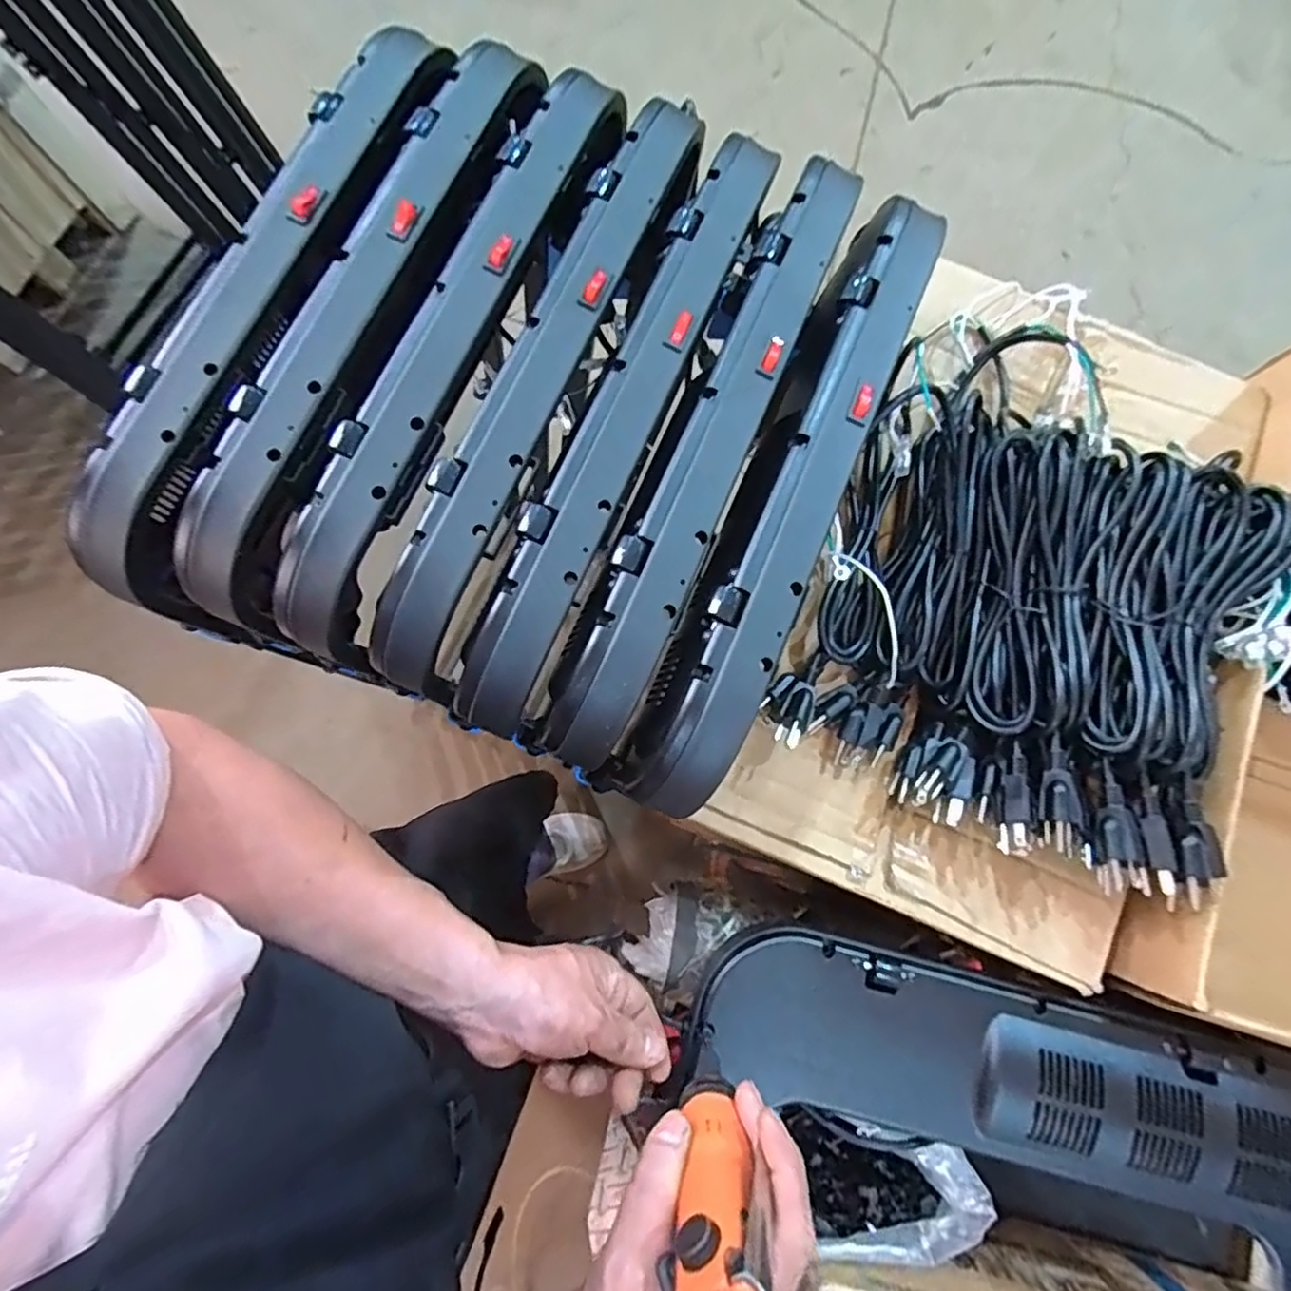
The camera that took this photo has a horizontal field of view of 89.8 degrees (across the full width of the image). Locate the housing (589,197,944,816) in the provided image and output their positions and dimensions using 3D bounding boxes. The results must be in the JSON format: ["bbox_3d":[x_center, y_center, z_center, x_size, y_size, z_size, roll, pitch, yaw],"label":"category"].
[{"bbox_3d":[0.097,-0.099,0.427,0.073,0.059,0.444,26,79,4],"label":"housing"}]

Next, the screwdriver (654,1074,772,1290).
[{"bbox_3d":[0.031,0.267,0.285,0.035,0.203,0.033,21,92,4],"label":"screwdriver"}]

